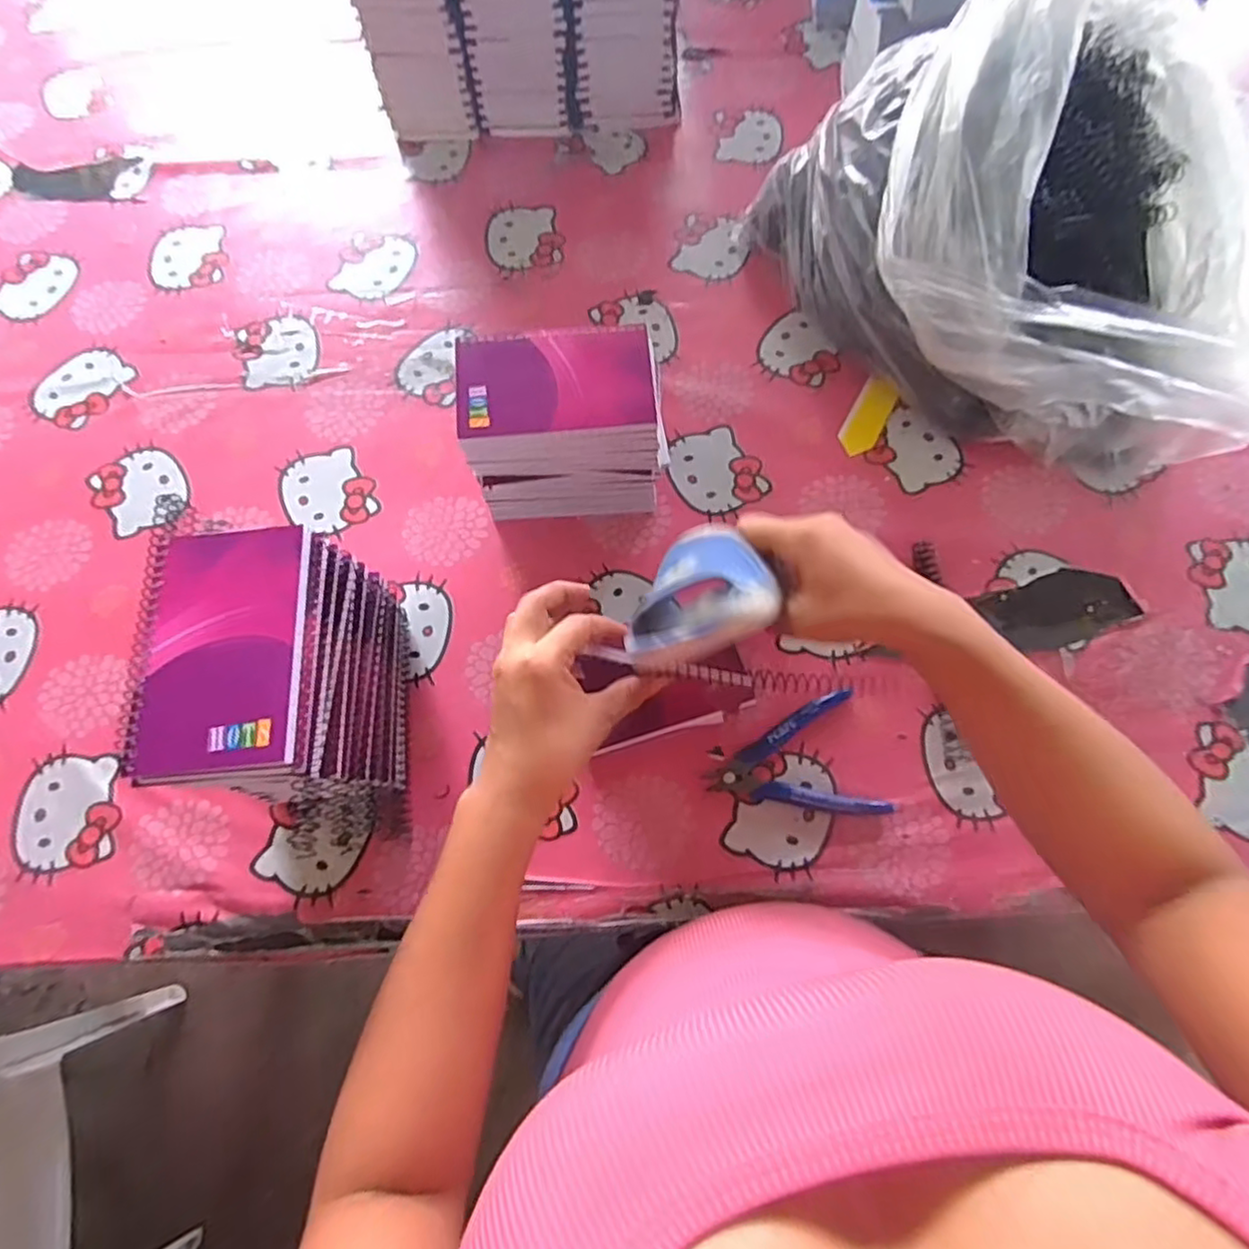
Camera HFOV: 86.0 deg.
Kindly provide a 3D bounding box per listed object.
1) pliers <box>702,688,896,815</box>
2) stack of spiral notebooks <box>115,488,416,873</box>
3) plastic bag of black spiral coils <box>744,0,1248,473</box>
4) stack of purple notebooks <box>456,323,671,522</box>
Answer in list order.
[{"bbox_3d":[0.114,0.096,0.463,0.111,0.012,0.084,-10,71,-1],"label":"pliers"},{"bbox_3d":[-0.202,0.038,0.415,0.099,0.158,0.150,-2,71,2],"label":"stack of spiral notebooks"},{"bbox_3d":[0.313,-0.292,0.488,0.301,0.209,0.375,-20,71,-4],"label":"plastic bag of black spiral coils"},{"bbox_3d":[-0.043,-0.136,0.495,0.138,0.121,0.094,-4,71,-1],"label":"stack of purple notebooks"}]

